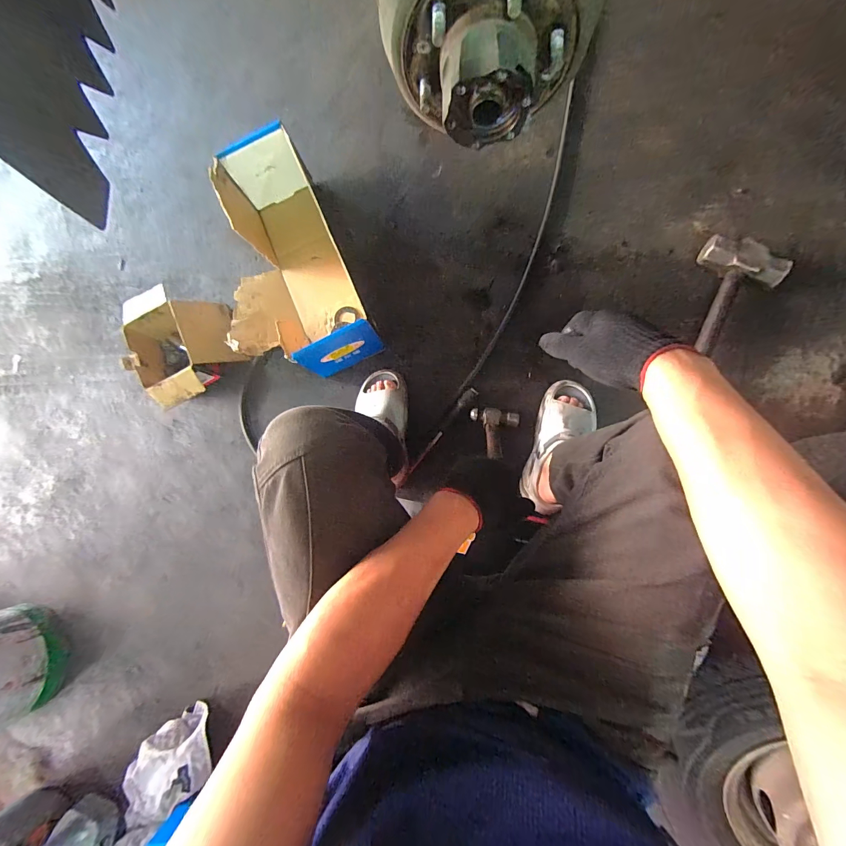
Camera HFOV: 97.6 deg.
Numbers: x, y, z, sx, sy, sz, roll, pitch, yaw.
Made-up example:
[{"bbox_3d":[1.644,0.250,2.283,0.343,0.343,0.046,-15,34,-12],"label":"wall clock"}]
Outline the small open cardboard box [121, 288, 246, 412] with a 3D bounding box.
[{"bbox_3d":[-0.614,-0.198,0.945,0.256,0.125,0.288,-27,82,3],"label":"small open cardboard box"}]

